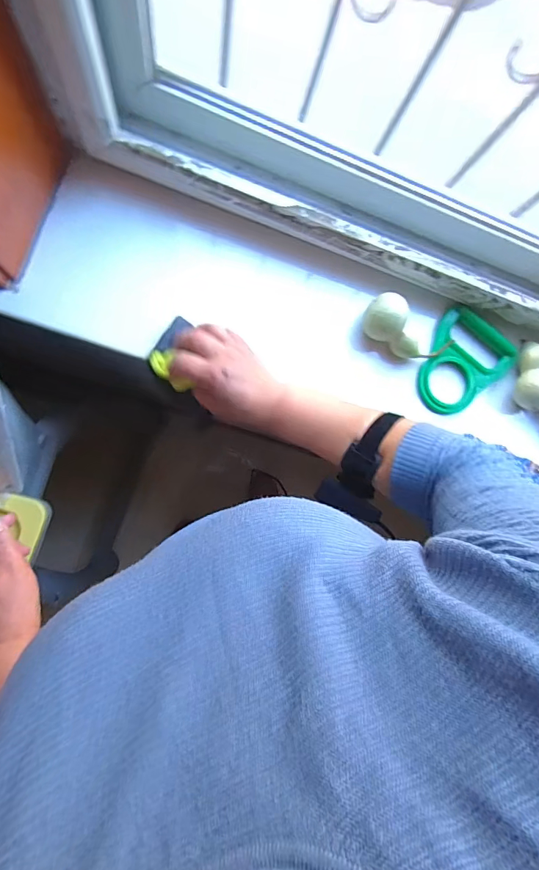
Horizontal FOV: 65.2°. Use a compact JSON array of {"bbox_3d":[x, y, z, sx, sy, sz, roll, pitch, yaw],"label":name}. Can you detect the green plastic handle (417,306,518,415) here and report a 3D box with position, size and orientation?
[{"bbox_3d":[0.273,-0.096,0.594,0.118,0.030,0.142,33,82,-6],"label":"green plastic handle"}]

